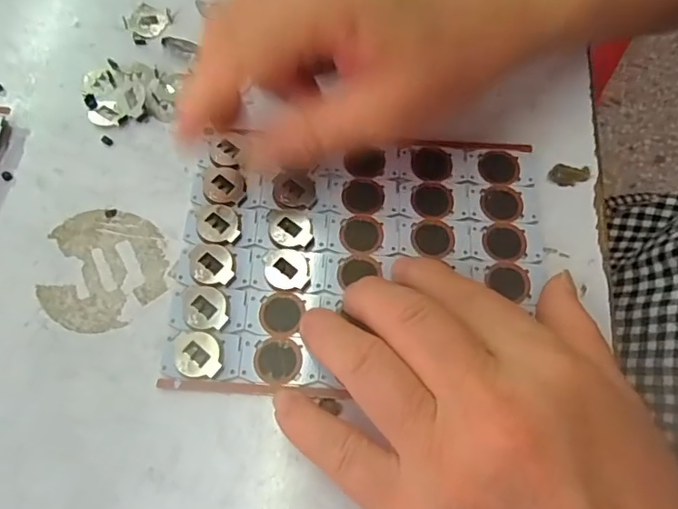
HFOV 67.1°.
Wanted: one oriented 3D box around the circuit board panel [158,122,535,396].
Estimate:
[{"bbox_3d":[0.009,0.000,0.212,0.146,0.005,0.110,2,69,-1],"label":"circuit board panel"}]

